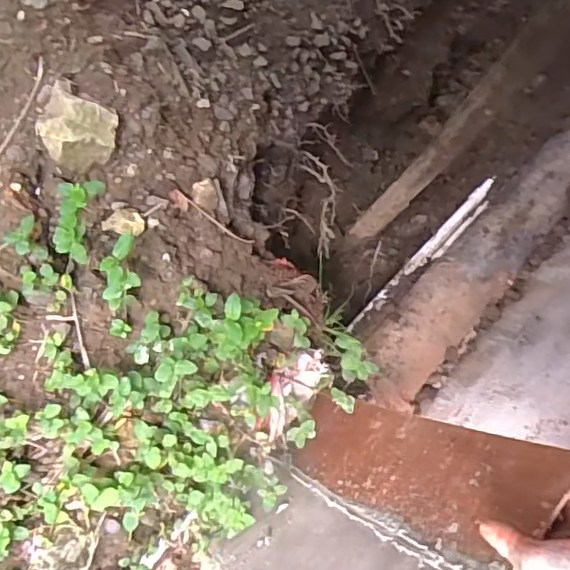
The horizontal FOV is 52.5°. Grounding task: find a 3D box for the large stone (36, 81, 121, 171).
[{"bbox_3d":[-0.328,-0.255,0.910,0.114,0.083,0.107,-1,69,2],"label":"large stone"}]

